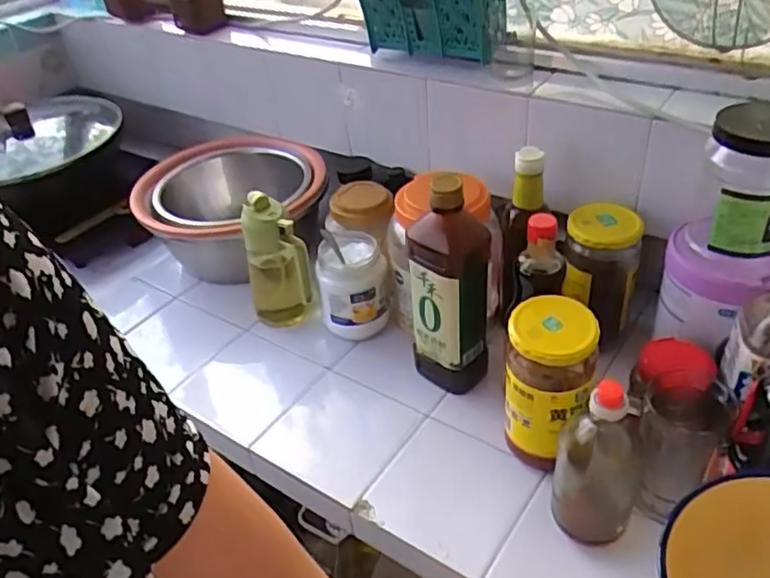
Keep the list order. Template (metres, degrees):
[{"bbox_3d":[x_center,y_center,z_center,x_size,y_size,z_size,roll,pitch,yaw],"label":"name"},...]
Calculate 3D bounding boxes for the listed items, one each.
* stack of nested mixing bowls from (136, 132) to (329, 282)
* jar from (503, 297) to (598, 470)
[{"bbox_3d":[-0.227,-0.137,1.035,0.323,0.121,0.273,11,41,21],"label":"stack of nested mixing bowls"},{"bbox_3d":[0.169,0.103,0.672,0.079,0.182,0.074,-3,38,3],"label":"jar"}]

